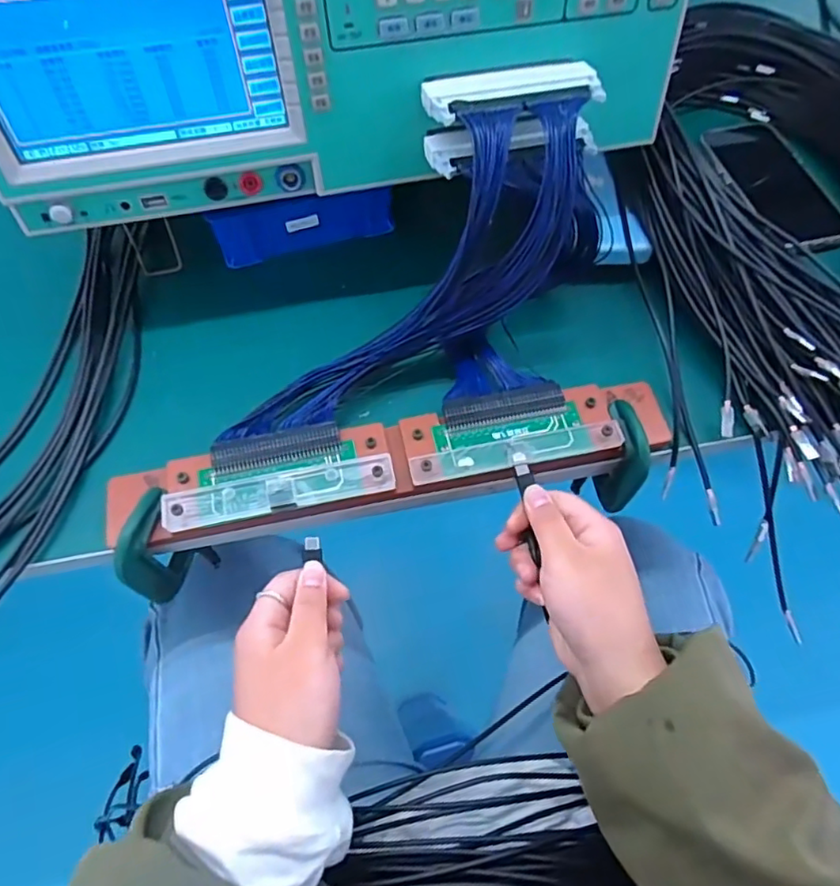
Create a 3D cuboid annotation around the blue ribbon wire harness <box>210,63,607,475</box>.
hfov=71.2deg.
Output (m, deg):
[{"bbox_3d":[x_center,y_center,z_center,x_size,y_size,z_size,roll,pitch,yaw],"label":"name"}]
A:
[{"bbox_3d":[-0.012,-0.108,0.360,0.264,0.128,0.159,-11,64,-7],"label":"blue ribbon wire harness"}]

